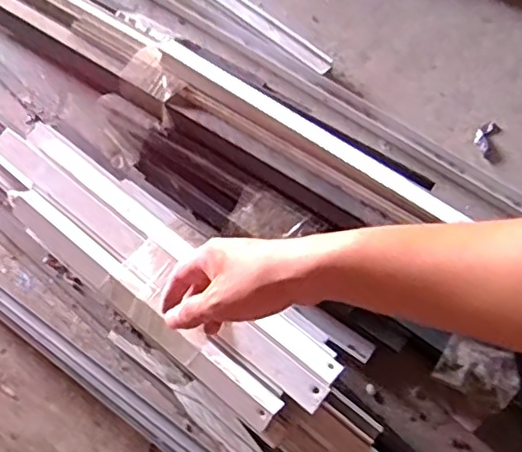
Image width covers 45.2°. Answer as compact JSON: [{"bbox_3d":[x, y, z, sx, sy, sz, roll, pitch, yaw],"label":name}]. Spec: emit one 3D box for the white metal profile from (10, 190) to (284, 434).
[{"bbox_3d":[-0.128,0.075,0.640,0.358,0.023,0.037,37,73,16],"label":"white metal profile"}]

